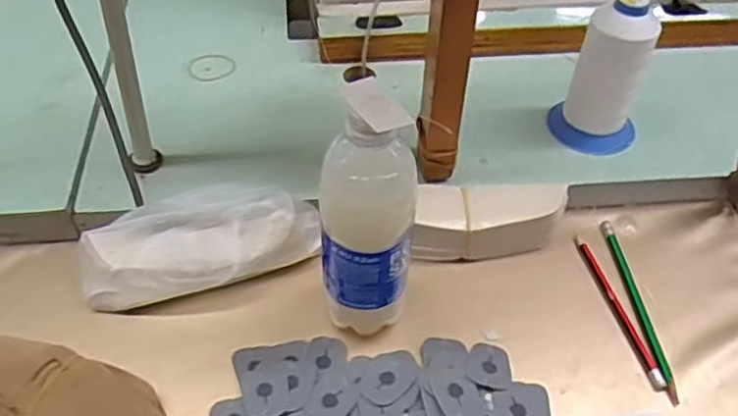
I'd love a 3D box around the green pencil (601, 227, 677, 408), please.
[{"bbox_3d":[0.217,0.076,0.547,0.010,0.004,0.169,-3,51,-5],"label":"green pencil"}]

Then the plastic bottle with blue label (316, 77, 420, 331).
[{"bbox_3d":[-0.001,0.011,0.461,0.063,0.198,0.058,0,50,-3],"label":"plastic bottle with blue label"}]

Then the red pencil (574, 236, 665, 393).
[{"bbox_3d":[0.199,0.078,0.542,0.010,0.004,0.142,-9,51,-9],"label":"red pencil"}]

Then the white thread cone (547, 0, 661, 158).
[{"bbox_3d":[0.214,-0.118,0.605,0.072,0.146,0.066,19,52,13],"label":"white thread cone"}]

